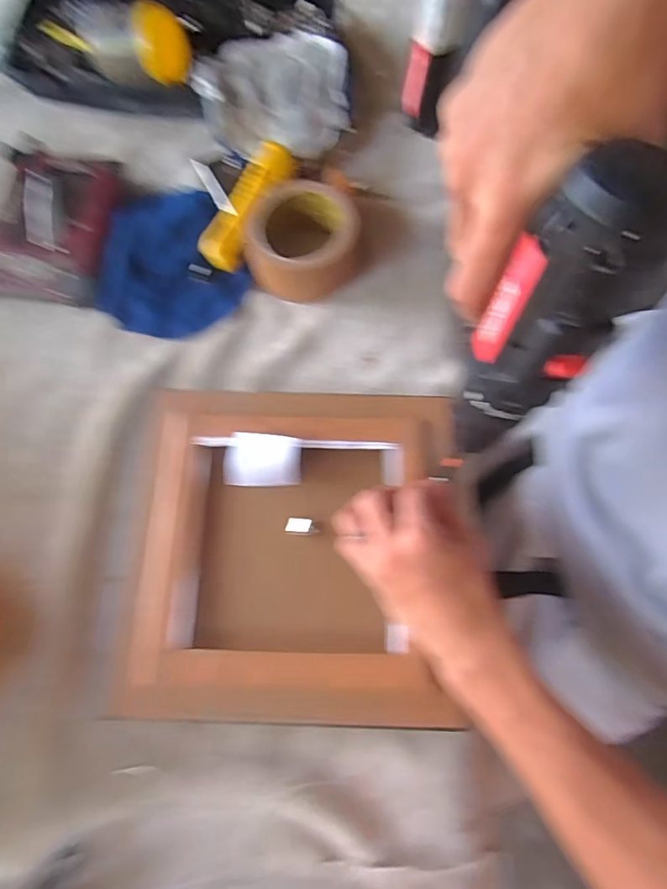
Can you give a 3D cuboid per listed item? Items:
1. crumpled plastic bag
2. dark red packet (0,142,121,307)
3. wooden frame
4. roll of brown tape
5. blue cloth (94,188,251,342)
[{"bbox_3d":[-0.061,-0.359,0.510,0.148,0.059,0.146,0,70,2],"label":"crumpled plastic bag"},{"bbox_3d":[-0.282,-0.219,0.484,0.119,0.021,0.164,4,70,4],"label":"dark red packet"},{"bbox_3d":[-0.032,0.072,0.373,0.240,0.020,0.246,1,70,3],"label":"wooden frame"},{"bbox_3d":[-0.030,-0.190,0.451,0.102,0.051,0.110,-1,70,2],"label":"roll of brown tape"},{"bbox_3d":[-0.165,-0.180,0.478,0.134,0.024,0.163,-20,70,-5],"label":"blue cloth"}]

